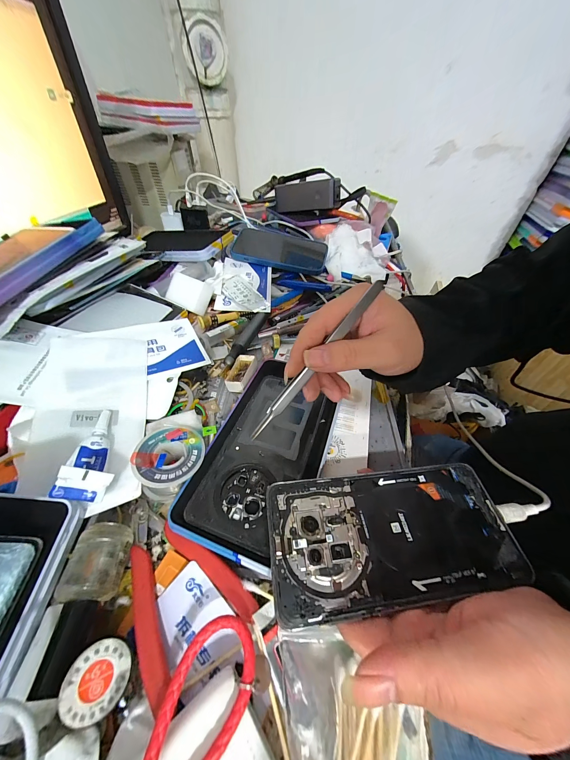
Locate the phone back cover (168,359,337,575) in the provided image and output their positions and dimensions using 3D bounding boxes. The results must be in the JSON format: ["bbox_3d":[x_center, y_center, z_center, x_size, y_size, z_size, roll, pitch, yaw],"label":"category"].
[{"bbox_3d":[-0.014,0.055,0.232,0.098,0.013,0.182,13,48,12],"label":"phone back cover"}]

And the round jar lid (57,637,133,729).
[{"bbox_3d":[-0.098,0.156,0.133,0.029,0.004,0.029,21,48,-25],"label":"round jar lid"}]

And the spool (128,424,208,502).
[{"bbox_3d":[-0.093,0.063,0.208,0.053,0.018,0.054,0,46,0],"label":"spool"}]

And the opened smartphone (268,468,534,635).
[{"bbox_3d":[0.069,0.096,0.166,0.157,0.006,0.073,-4,47,-9],"label":"opened smartphone"}]

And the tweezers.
[{"bbox_3d":[0.022,-0.013,0.195,0.151,0.006,0.008,-50,56,7],"label":"tweezers"}]

